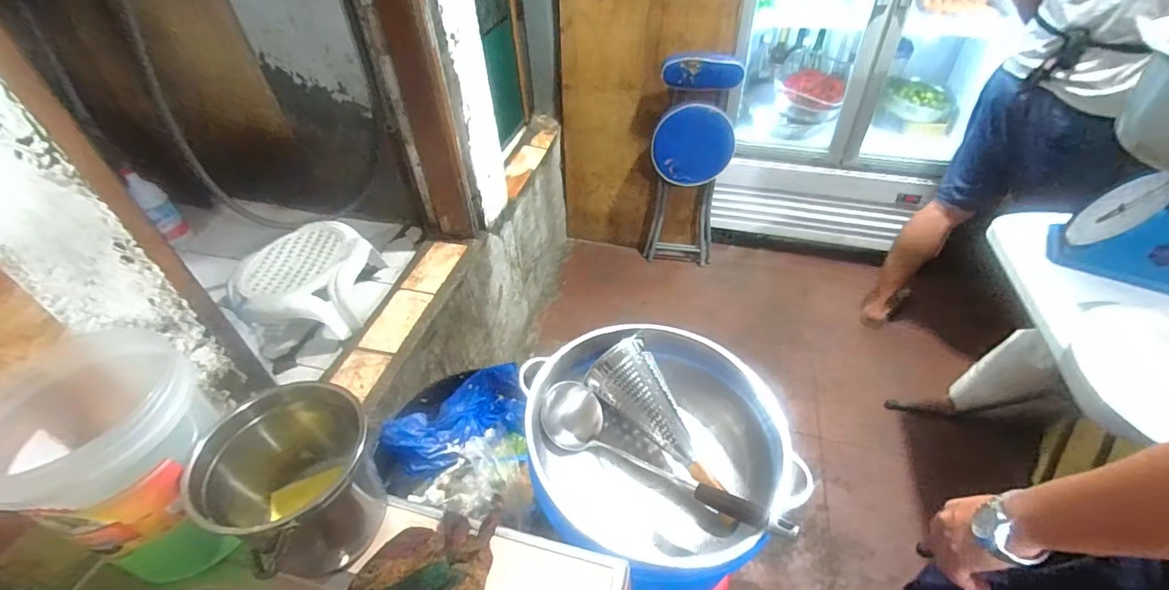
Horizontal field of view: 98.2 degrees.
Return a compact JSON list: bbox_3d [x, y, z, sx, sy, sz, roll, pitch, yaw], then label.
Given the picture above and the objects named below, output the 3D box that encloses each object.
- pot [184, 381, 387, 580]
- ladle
[{"bbox_3d":[-0.286,0.194,0.525,0.132,0.159,0.146,27,51,28],"label":"pot"},{"bbox_3d":[0.098,0.229,0.686,0.360,0.069,0.093,23,49,25],"label":"ladle"}]

